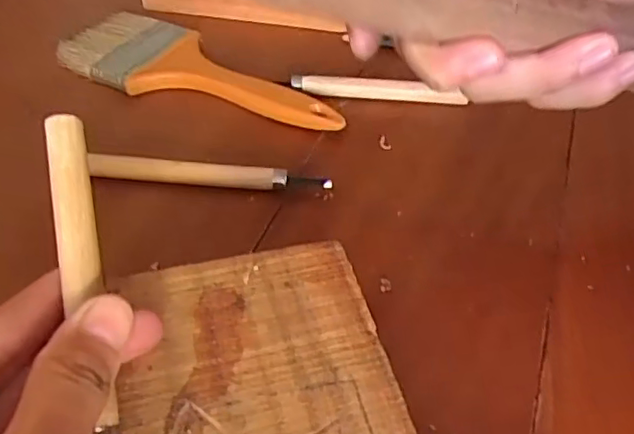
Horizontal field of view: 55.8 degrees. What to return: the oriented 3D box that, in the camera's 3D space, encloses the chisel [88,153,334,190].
[{"bbox_3d":[-0.056,-0.022,0.308,0.123,0.012,0.008,5,47,3],"label":"chisel"}]

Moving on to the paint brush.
[{"bbox_3d":[-0.074,-0.087,0.363,0.190,0.020,0.053,24,51,19],"label":"paint brush"}]

